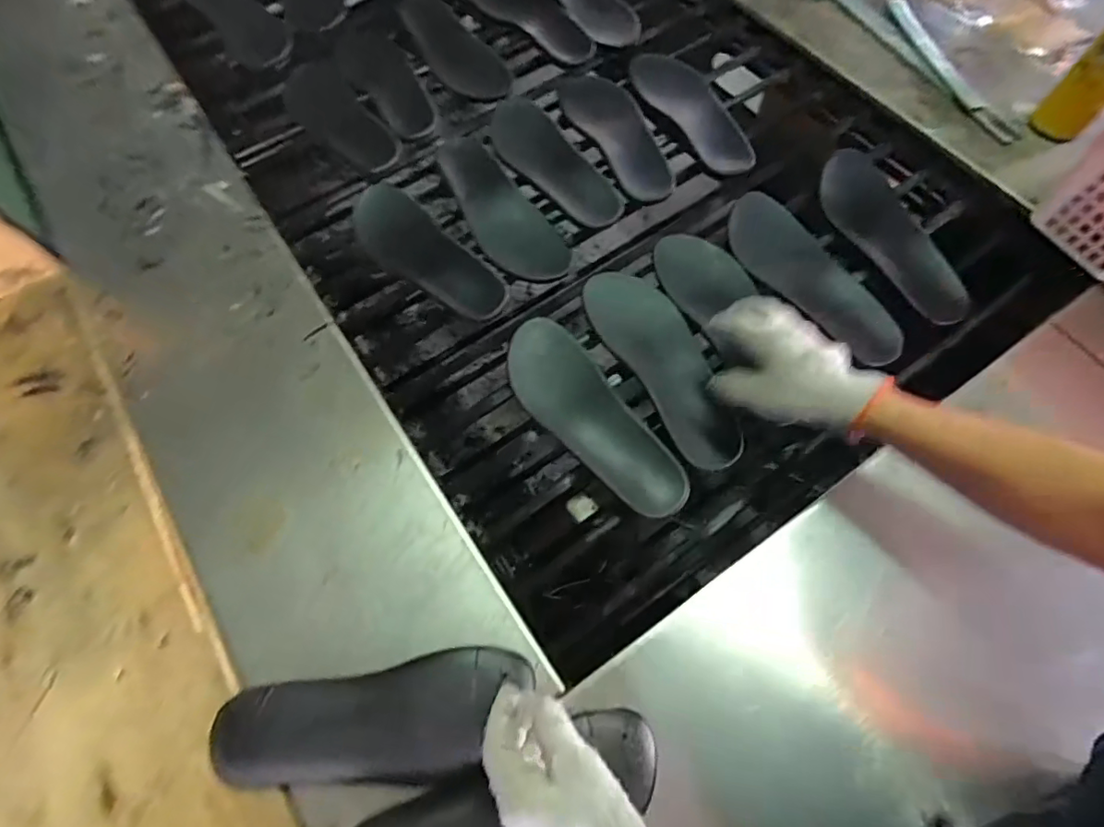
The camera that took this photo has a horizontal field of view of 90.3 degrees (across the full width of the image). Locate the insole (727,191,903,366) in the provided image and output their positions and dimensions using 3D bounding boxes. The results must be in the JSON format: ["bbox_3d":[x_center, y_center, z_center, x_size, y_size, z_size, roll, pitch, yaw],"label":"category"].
[{"bbox_3d":[0.318,-0.168,0.658,0.249,0.053,0.101,42,75,17],"label":"insole"}]

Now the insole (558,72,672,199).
[{"bbox_3d":[0.093,-0.396,0.768,0.097,0.045,0.253,-25,69,-8],"label":"insole"}]

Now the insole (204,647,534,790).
[{"bbox_3d":[-0.150,0.265,0.469,0.258,0.024,0.091,-8,66,-5],"label":"insole"}]

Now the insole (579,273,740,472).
[{"bbox_3d":[0.133,-0.059,0.634,0.095,0.023,0.260,-25,70,-9],"label":"insole"}]

